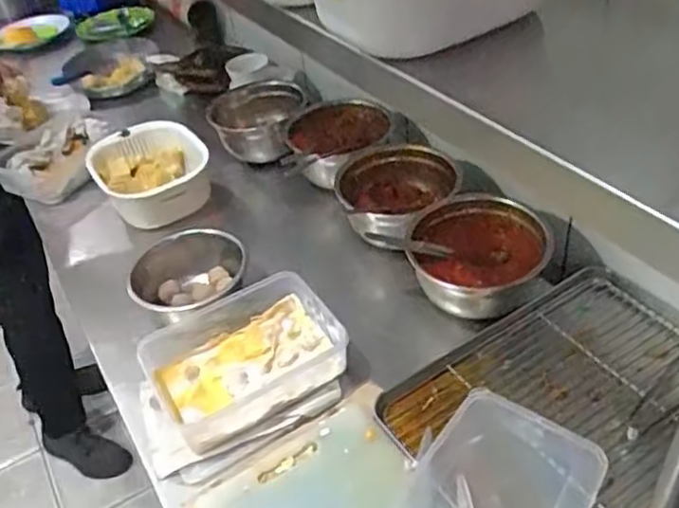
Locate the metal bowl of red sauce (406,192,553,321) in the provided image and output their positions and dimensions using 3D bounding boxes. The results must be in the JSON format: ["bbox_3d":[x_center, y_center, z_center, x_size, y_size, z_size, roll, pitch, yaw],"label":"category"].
[{"bbox_3d":[0.190,0.008,0.936,0.179,0.109,0.166,-4,40,3],"label":"metal bowl of red sauce"}]

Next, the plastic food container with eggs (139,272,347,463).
[{"bbox_3d":[-0.123,0.133,0.881,0.234,0.067,0.178,-23,42,-18],"label":"plastic food container with eggs"}]

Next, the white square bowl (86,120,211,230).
[{"bbox_3d":[-0.343,-0.147,1.236,0.203,0.092,0.245,-18,41,-13],"label":"white square bowl"}]

